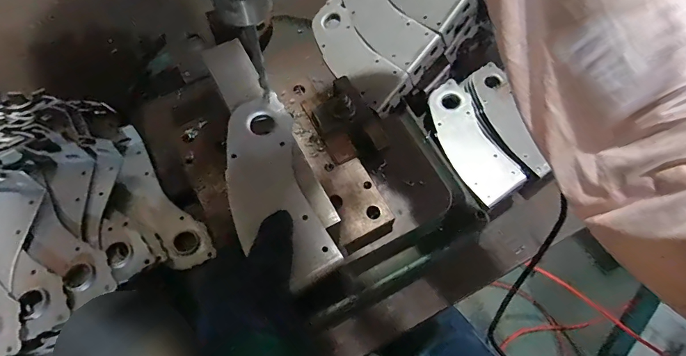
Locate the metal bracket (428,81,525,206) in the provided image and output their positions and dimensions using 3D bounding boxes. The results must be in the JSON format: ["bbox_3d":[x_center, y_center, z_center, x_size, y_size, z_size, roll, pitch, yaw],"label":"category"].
[{"bbox_3d":[0.165,-0.051,0.508,0.063,0.017,0.176,-20,69,-11],"label":"metal bracket"}]

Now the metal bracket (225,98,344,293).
[{"bbox_3d":[-0.059,0.006,0.319,0.070,0.005,0.166,-22,66,-12],"label":"metal bracket"}]

